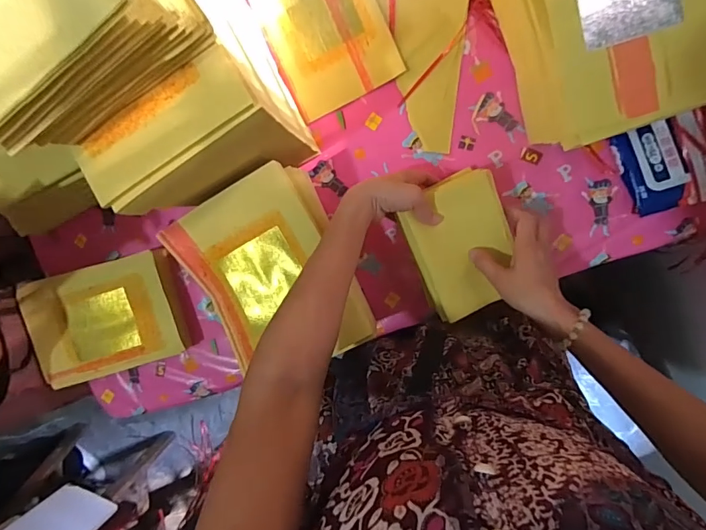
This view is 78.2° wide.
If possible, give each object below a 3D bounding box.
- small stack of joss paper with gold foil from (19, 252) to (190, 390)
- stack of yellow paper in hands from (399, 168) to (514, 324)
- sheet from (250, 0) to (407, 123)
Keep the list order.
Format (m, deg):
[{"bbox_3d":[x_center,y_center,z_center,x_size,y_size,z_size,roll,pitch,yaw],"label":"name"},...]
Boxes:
[{"bbox_3d":[-0.379,0.082,0.681,0.219,0.065,0.167,-14,94,9],"label":"small stack of joss paper with gold foil"},{"bbox_3d":[0.137,-0.023,0.537,0.122,0.018,0.165,-21,93,9],"label":"stack of yellow paper in hands"},{"bbox_3d":[-0.044,-0.348,0.619,0.159,0.006,0.235,-25,94,10],"label":"sheet"}]

